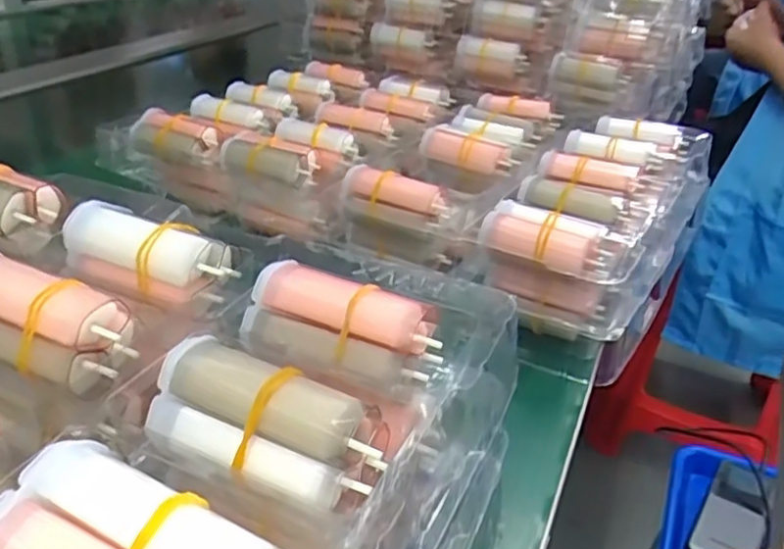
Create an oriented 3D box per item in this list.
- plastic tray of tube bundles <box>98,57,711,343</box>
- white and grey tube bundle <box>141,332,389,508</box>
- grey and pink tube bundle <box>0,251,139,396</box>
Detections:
[{"bbox_3d":[0.029,-0.098,0.532,0.389,0.058,0.303,18,34,24],"label":"plastic tray of tube bundles"},{"bbox_3d":[-0.036,0.044,0.194,0.068,0.024,0.032,18,78,11],"label":"white and grey tube bundle"},{"bbox_3d":[-0.122,0.015,0.222,0.073,0.027,0.024,16,33,22],"label":"grey and pink tube bundle"}]

